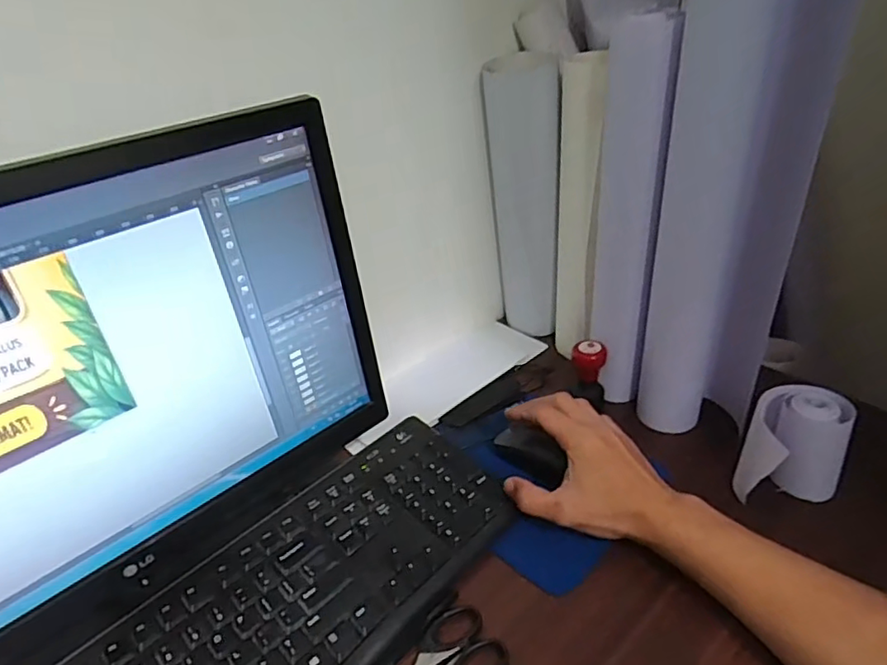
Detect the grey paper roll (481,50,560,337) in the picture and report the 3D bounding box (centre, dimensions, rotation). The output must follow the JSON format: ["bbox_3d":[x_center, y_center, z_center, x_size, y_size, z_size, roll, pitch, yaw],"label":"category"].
[{"bbox_3d":[0.089,-0.138,0.663,0.071,0.312,0.059,-5,33,0],"label":"grey paper roll"}]

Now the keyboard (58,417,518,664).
[{"bbox_3d":[-0.132,0.214,0.423,0.429,0.026,0.153,-29,40,-33],"label":"keyboard"}]

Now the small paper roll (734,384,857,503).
[{"bbox_3d":[0.294,0.098,0.489,0.070,0.088,0.077,-4,33,3],"label":"small paper roll"}]

